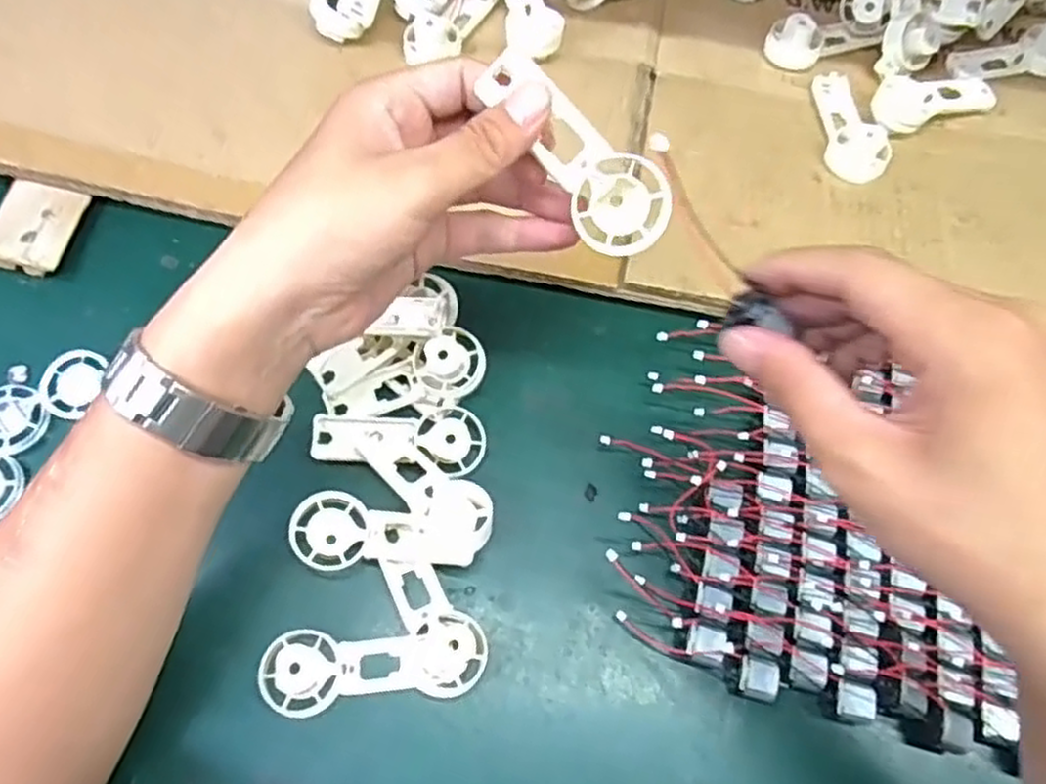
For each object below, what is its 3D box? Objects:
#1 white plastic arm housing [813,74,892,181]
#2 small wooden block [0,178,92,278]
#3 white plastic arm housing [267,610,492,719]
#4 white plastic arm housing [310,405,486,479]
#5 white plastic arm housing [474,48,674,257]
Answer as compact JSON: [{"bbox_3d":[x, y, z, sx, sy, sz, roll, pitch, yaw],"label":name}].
[{"bbox_3d":[0.225,-0.190,0.523,0.038,0.021,0.099,-1,67,-4],"label":"white plastic arm housing"},{"bbox_3d":[-0.295,-0.100,0.463,0.045,0.013,0.059,14,66,3],"label":"small wooden block"},{"bbox_3d":[-0.072,0.133,0.375,0.106,0.025,0.038,-5,67,-6],"label":"white plastic arm housing"},{"bbox_3d":[-0.067,0.024,0.420,0.091,0.015,0.038,7,66,0],"label":"white plastic arm housing"},{"bbox_3d":[0.023,-0.096,0.307,0.093,0.021,0.033,45,68,-20],"label":"white plastic arm housing"}]

